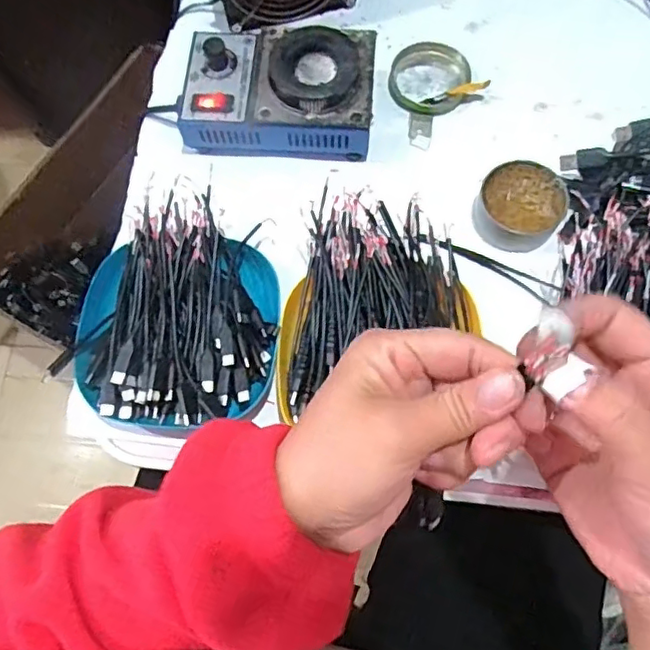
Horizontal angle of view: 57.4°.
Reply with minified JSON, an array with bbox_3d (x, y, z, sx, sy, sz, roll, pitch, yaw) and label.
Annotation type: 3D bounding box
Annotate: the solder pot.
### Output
[{"bbox_3d":[-0.036,-0.185,0.475,0.146,0.063,0.091,3,73,4],"label":"solder pot"}]

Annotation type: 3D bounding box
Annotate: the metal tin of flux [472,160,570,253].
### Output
[{"bbox_3d":[0.147,-0.088,0.452,0.061,0.025,0.065,-1,72,2],"label":"metal tin of flux"}]

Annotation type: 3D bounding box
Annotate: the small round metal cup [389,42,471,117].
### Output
[{"bbox_3d":[0.087,-0.207,0.498,0.061,0.014,0.063,-1,72,2],"label":"small round metal cup"}]

